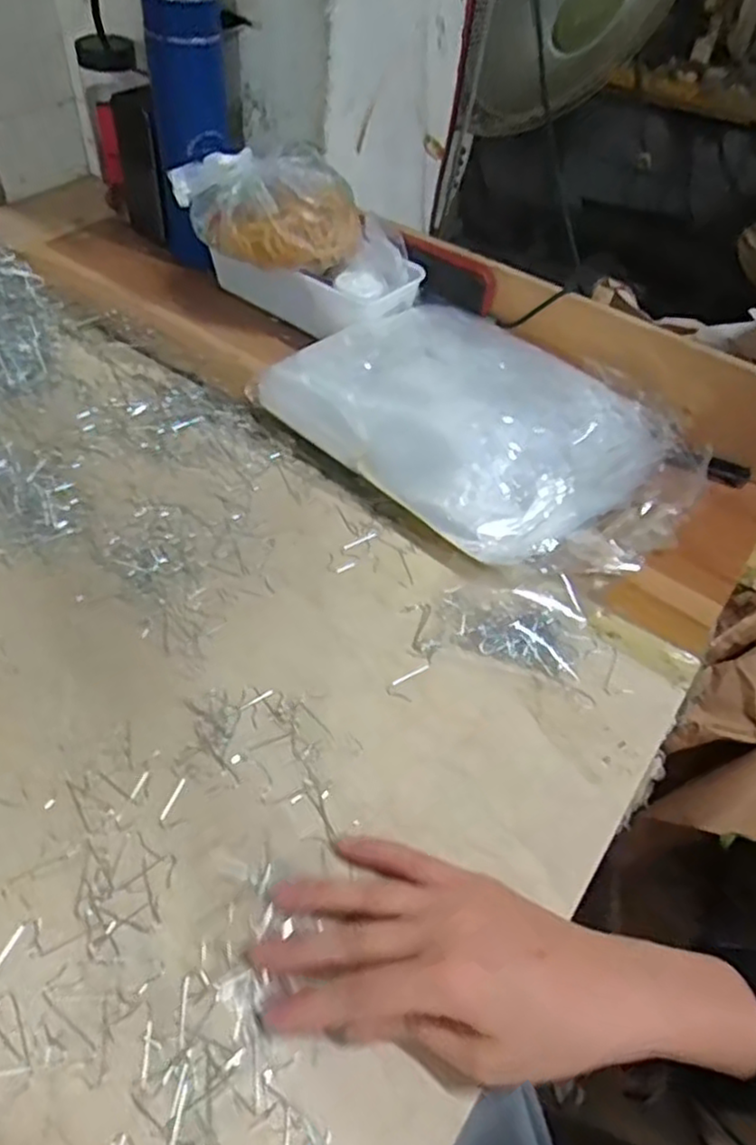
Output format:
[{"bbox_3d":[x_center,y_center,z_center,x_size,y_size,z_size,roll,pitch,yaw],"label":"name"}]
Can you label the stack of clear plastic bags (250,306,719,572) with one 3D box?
[{"bbox_3d":[0.083,-0.117,0.564,0.218,0.065,0.304,-33,61,-29],"label":"stack of clear plastic bags"}]

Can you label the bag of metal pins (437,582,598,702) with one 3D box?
[{"bbox_3d":[0.091,0.034,0.469,0.103,0.018,0.059,20,51,10],"label":"bag of metal pins"}]

